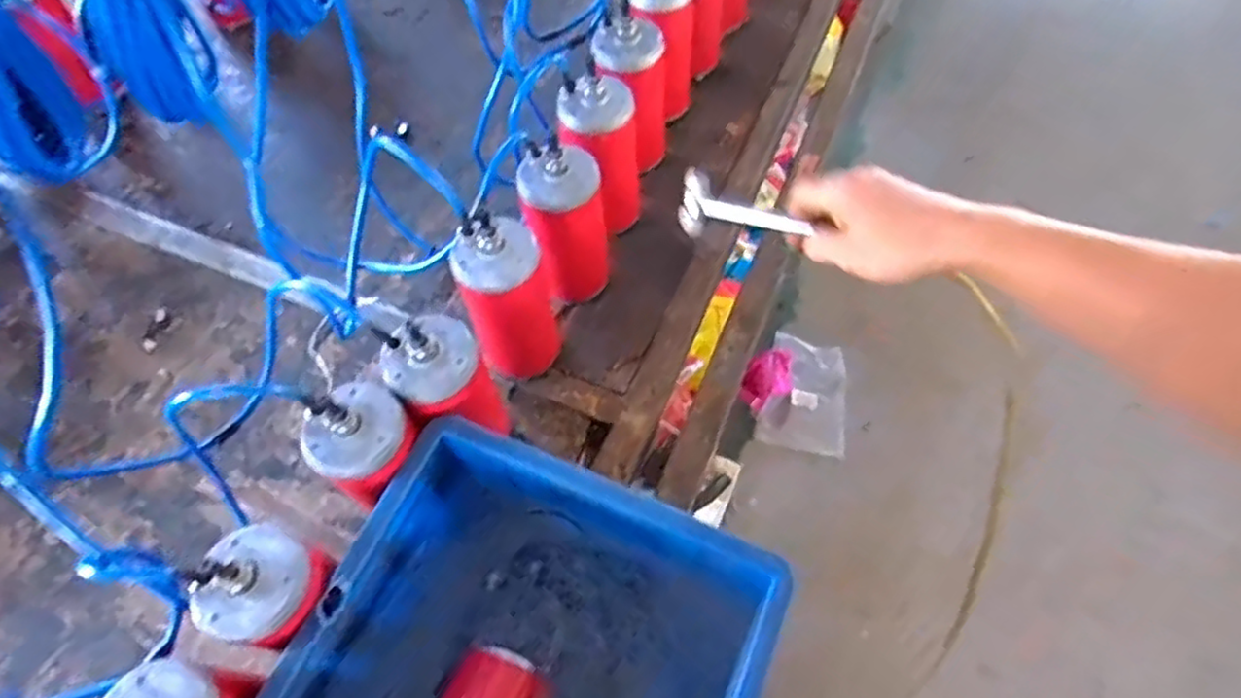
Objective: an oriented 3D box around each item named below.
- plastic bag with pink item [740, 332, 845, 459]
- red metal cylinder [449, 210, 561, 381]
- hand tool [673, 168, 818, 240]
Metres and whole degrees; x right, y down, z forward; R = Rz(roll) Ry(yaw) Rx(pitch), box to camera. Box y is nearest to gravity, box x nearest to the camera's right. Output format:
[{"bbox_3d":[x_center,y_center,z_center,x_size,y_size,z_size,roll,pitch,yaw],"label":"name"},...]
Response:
[{"bbox_3d":[0.390,0.095,1.546,0.238,0.093,0.247,7,61,5],"label":"plastic bag with pink item"},{"bbox_3d":[-0.106,-0.042,0.654,0.085,0.195,0.084,-15,61,-7],"label":"red metal cylinder"},{"bbox_3d":[0.101,-0.108,0.563,0.106,0.045,0.028,16,62,5],"label":"hand tool"}]

